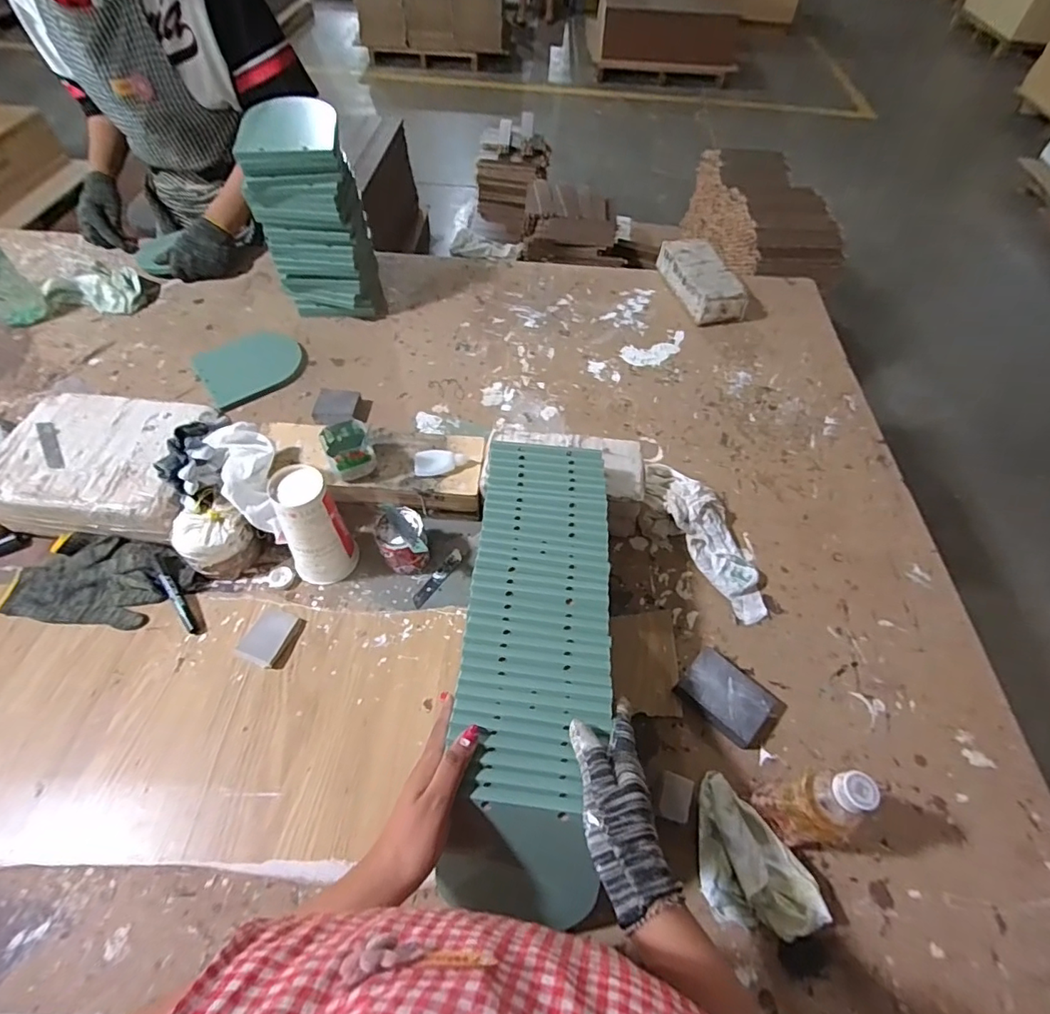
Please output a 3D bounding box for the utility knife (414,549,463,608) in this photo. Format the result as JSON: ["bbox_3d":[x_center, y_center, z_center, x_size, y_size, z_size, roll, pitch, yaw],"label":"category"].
[{"bbox_3d":[-0.121,0.098,0.730,0.017,0.004,0.098,29,59,17],"label":"utility knife"}]

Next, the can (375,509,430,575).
[{"bbox_3d":[-0.164,0.052,0.710,0.060,0.082,0.063,1,55,-2],"label":"can"}]

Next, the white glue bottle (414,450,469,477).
[{"bbox_3d":[-0.119,-0.065,0.743,0.073,0.016,0.033,-6,55,-6],"label":"white glue bottle"}]

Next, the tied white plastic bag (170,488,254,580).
[{"bbox_3d":[-0.407,0.041,0.686,0.068,0.101,0.080,34,60,20],"label":"tied white plastic bag"}]

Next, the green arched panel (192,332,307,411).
[{"bbox_3d":[-0.485,-0.254,0.933,0.169,0.016,0.156,-32,62,-22],"label":"green arched panel"}]

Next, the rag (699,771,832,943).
[{"bbox_3d":[0.217,0.359,0.524,0.091,0.042,0.144,-29,61,-21],"label":"rag"}]

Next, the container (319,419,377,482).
[{"bbox_3d":[-0.244,-0.079,0.726,0.062,0.054,0.075,-18,58,-14],"label":"container"}]

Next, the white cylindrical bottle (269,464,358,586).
[{"bbox_3d":[-0.273,0.026,0.667,0.075,0.162,0.070,1,55,-2],"label":"white cylindrical bottle"}]

